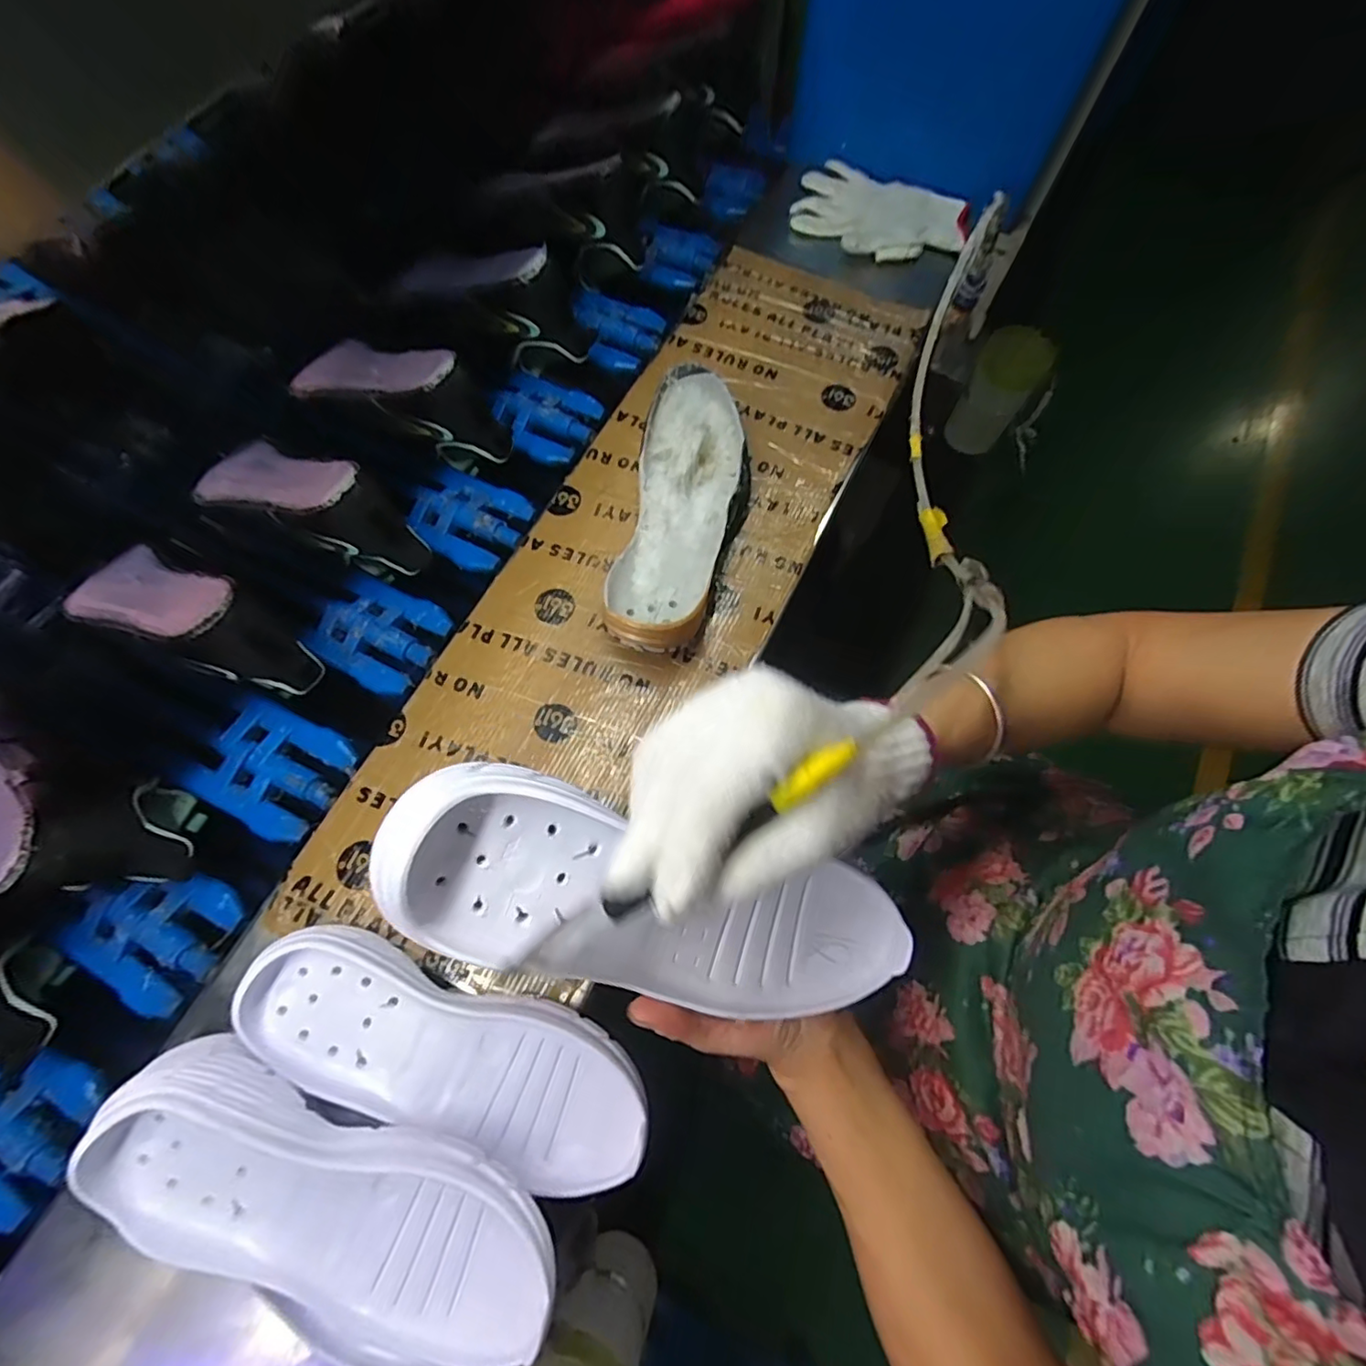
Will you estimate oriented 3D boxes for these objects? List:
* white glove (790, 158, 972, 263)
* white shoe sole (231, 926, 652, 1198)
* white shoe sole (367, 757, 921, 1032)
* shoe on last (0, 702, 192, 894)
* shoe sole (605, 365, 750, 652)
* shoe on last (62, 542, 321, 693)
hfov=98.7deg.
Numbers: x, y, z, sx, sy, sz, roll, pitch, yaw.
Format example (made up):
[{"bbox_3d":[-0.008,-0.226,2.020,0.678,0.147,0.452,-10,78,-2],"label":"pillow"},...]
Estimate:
[{"bbox_3d":[0.217,-0.524,0.658,0.194,0.031,0.110,30,74,10],"label":"white glove"},{"bbox_3d":[-0.147,0.230,0.367,0.256,0.042,0.087,20,73,7],"label":"white shoe sole"},{"bbox_3d":[-0.007,0.113,0.286,0.263,0.039,0.085,22,70,-19],"label":"white shoe sole"},{"bbox_3d":[-0.466,0.083,0.423,0.225,0.097,0.077,25,73,8],"label":"shoe on last"},{"bbox_3d":[0.002,-0.137,0.494,0.099,0.062,0.255,8,72,3],"label":"shoe sole"},{"bbox_3d":[-0.393,-0.058,0.463,0.199,0.086,0.076,18,72,6],"label":"shoe on last"}]

